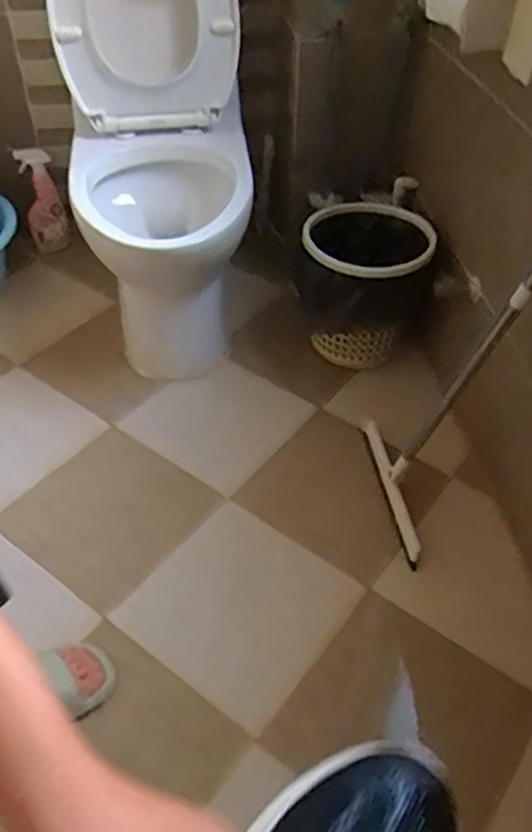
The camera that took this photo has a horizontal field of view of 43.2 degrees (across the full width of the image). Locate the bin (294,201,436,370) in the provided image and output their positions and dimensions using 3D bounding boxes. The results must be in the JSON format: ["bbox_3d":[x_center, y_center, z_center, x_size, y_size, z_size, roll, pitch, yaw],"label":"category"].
[{"bbox_3d":[0.192,-0.256,1.374,0.258,0.251,0.262,9,45,9],"label":"bin"}]

